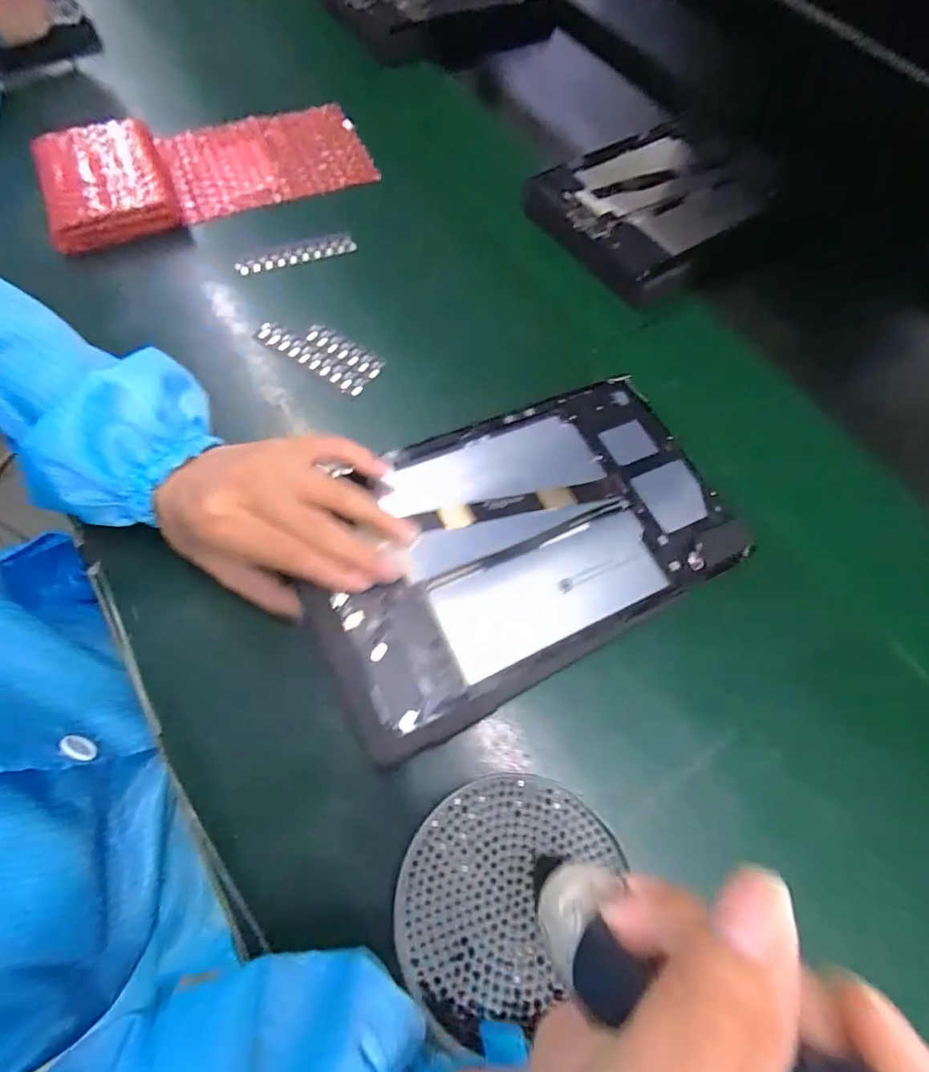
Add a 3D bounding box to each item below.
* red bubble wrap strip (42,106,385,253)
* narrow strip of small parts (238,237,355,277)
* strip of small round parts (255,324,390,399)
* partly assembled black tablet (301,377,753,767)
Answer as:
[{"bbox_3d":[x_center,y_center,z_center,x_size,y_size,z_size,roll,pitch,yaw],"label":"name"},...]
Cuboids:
[{"bbox_3d":[-0.224,-0.329,0.445,0.270,0.034,0.115,-24,70,-15],"label":"red bubble wrap strip"},{"bbox_3d":[-0.140,-0.233,0.422,0.097,0.014,0.010,-17,68,-12],"label":"narrow strip of small parts"},{"bbox_3d":[-0.108,-0.140,0.382,0.094,0.010,0.036,33,67,10],"label":"strip of small round parts"},{"bbox_3d":[0.033,-0.002,0.295,0.247,0.020,0.149,-27,70,-13],"label":"partly assembled black tablet"}]

